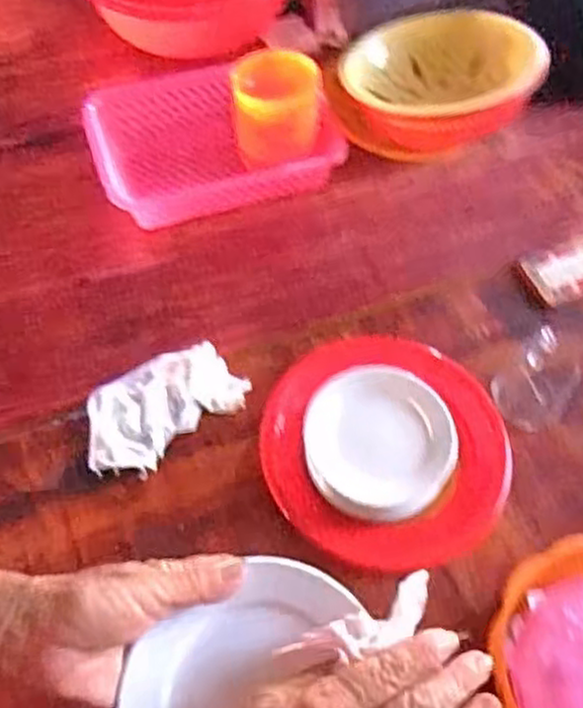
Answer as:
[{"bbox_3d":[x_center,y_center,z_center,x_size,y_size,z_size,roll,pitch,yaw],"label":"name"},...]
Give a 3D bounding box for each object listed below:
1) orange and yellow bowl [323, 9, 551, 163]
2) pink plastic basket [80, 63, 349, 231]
[{"bbox_3d":[0.188,-0.365,1.021,0.270,0.134,0.227,2,59,-2],"label":"orange and yellow bowl"},{"bbox_3d":[-0.107,-0.282,0.999,0.314,0.081,0.212,-11,60,-10],"label":"pink plastic basket"}]

